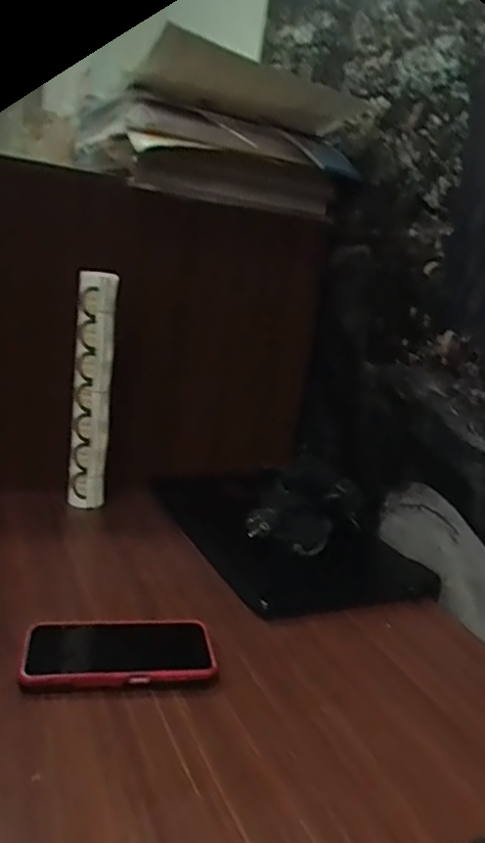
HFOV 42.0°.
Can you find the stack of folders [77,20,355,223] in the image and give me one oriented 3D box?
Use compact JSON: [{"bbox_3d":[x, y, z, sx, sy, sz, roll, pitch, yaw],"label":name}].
[{"bbox_3d":[-0.046,-0.450,1.011,0.388,0.191,0.263,-3,17,-33],"label":"stack of folders"}]

